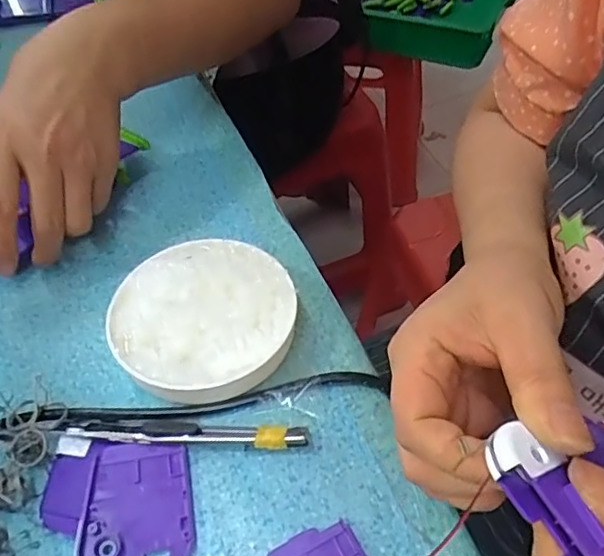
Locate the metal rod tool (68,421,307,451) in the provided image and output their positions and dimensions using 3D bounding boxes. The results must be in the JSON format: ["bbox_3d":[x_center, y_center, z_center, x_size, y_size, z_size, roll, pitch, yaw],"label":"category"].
[{"bbox_3d":[-0.059,0.082,0.299,0.123,0.012,0.015,1,50,3],"label":"metal rod tool"}]

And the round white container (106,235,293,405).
[{"bbox_3d":[-0.058,0.024,0.337,0.101,0.027,0.104,-1,50,1],"label":"round white container"}]

